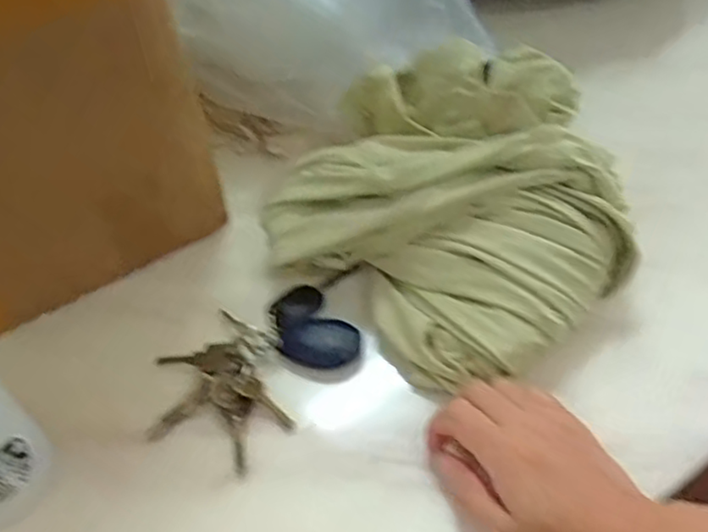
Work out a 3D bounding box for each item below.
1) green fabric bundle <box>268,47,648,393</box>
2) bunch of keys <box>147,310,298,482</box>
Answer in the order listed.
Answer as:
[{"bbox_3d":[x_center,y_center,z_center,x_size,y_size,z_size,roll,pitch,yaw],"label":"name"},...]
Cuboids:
[{"bbox_3d":[0.066,-0.050,0.470,0.231,0.112,0.205,35,61,28],"label":"green fabric bundle"},{"bbox_3d":[-0.088,0.081,0.436,0.091,0.017,0.100,-2,50,2],"label":"bunch of keys"}]

